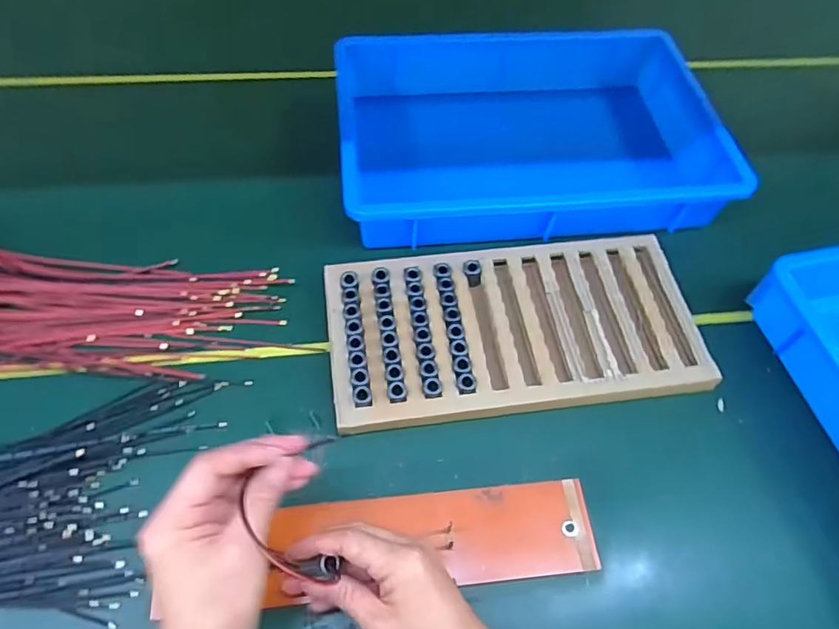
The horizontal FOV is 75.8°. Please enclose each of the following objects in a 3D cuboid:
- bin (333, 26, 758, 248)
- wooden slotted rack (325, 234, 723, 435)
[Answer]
[{"bbox_3d":[0.121,-0.223,0.669,0.427,0.112,0.312,-4,60,-6],"label":"bin"},{"bbox_3d":[0.094,0.013,0.536,0.355,0.030,0.176,-5,60,-6],"label":"wooden slotted rack"}]

